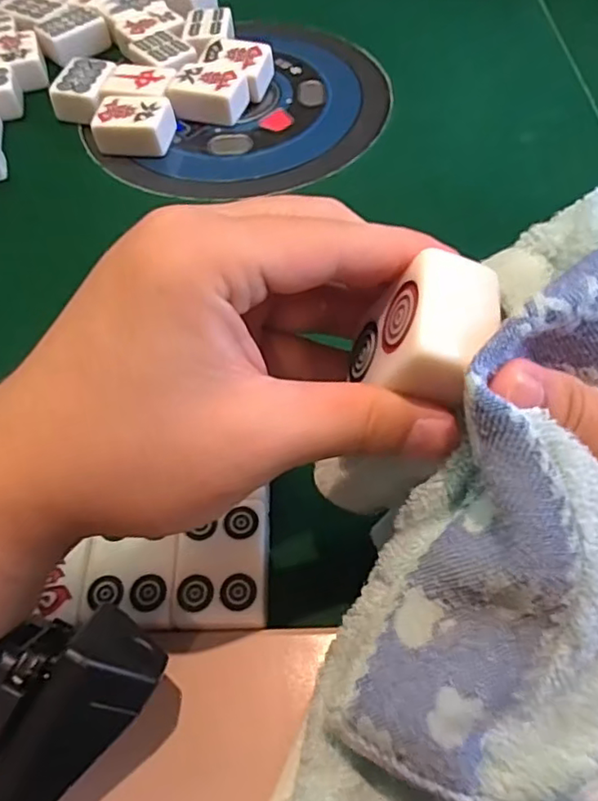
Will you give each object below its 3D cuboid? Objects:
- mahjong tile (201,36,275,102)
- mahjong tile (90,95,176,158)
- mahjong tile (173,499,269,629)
[{"bbox_3d":[-0.047,-0.256,0.460,0.046,0.029,0.038,20,60,16],"label":"mahjong tile"},{"bbox_3d":[-0.120,-0.196,0.428,0.053,0.025,0.040,4,57,6],"label":"mahjong tile"},{"bbox_3d":[-0.030,0.071,0.247,0.036,0.025,0.048,-3,56,1],"label":"mahjong tile"}]

